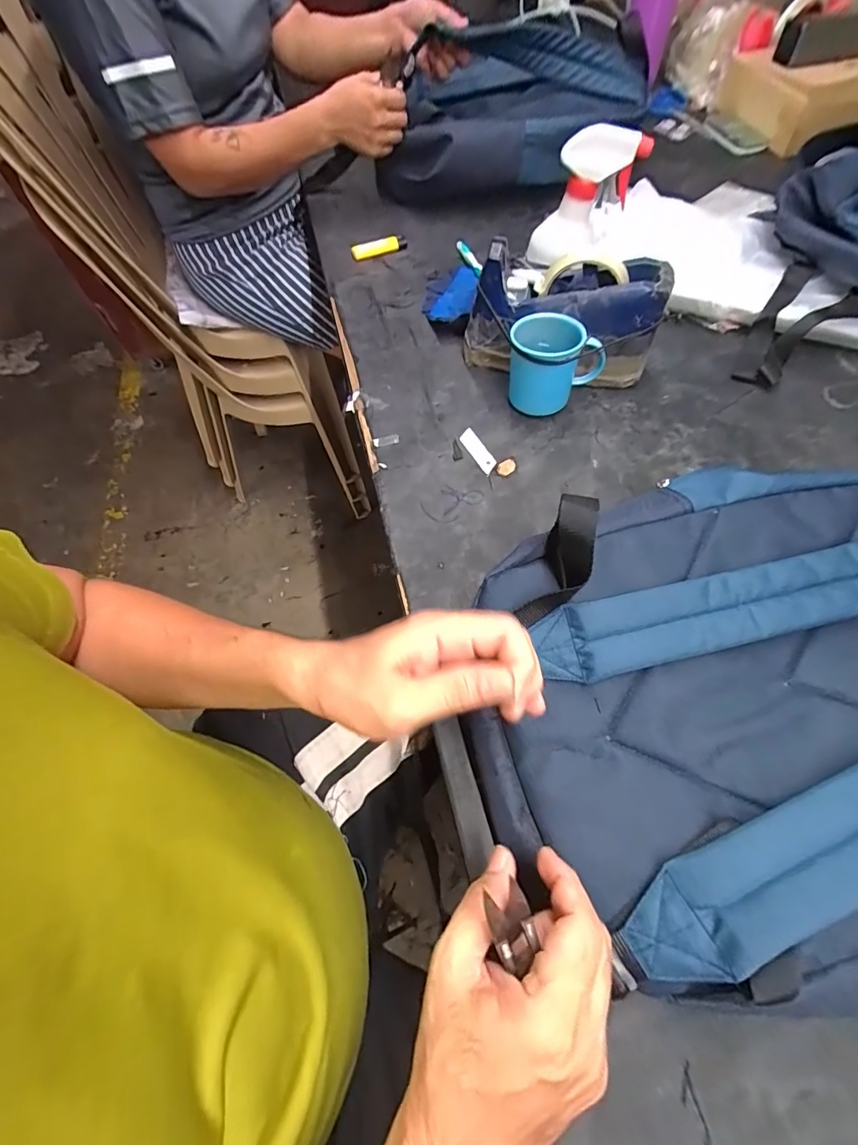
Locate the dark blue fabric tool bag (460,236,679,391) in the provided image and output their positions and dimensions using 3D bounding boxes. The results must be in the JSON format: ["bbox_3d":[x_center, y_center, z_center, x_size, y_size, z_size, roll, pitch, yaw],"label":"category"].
[{"bbox_3d":[0.143,-0.278,0.515,0.206,0.112,0.073,10,64,8],"label":"dark blue fabric tool bag"}]

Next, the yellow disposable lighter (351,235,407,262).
[{"bbox_3d":[-0.072,-0.473,0.668,0.081,0.015,0.022,-17,63,-6],"label":"yellow disposable lighter"}]

